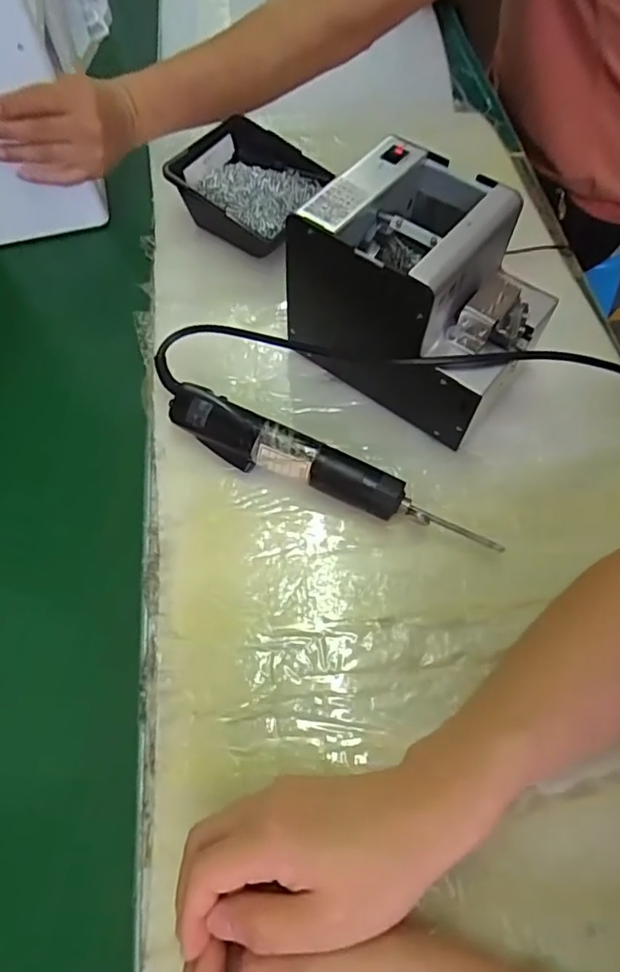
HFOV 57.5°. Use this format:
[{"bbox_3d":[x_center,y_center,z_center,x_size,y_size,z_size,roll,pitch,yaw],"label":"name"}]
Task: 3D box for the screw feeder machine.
[{"bbox_3d":[0.095,-0.152,0.453,0.168,0.147,0.133,38,69,19],"label":"screw feeder machine"}]

